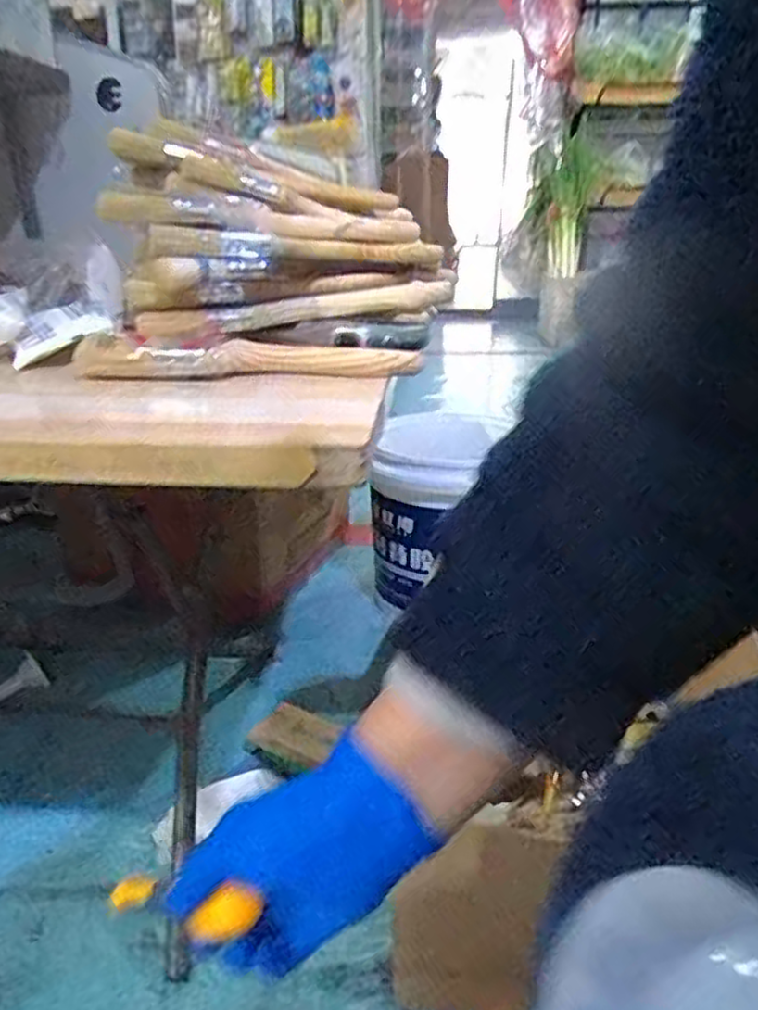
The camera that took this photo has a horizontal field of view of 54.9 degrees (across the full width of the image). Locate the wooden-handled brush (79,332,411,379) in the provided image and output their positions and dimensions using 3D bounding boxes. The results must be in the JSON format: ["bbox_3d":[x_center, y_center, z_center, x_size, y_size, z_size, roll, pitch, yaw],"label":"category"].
[{"bbox_3d":[-0.073,-0.087,0.418,0.186,0.019,0.053,-1,21,-3],"label":"wooden-handled brush"}]

